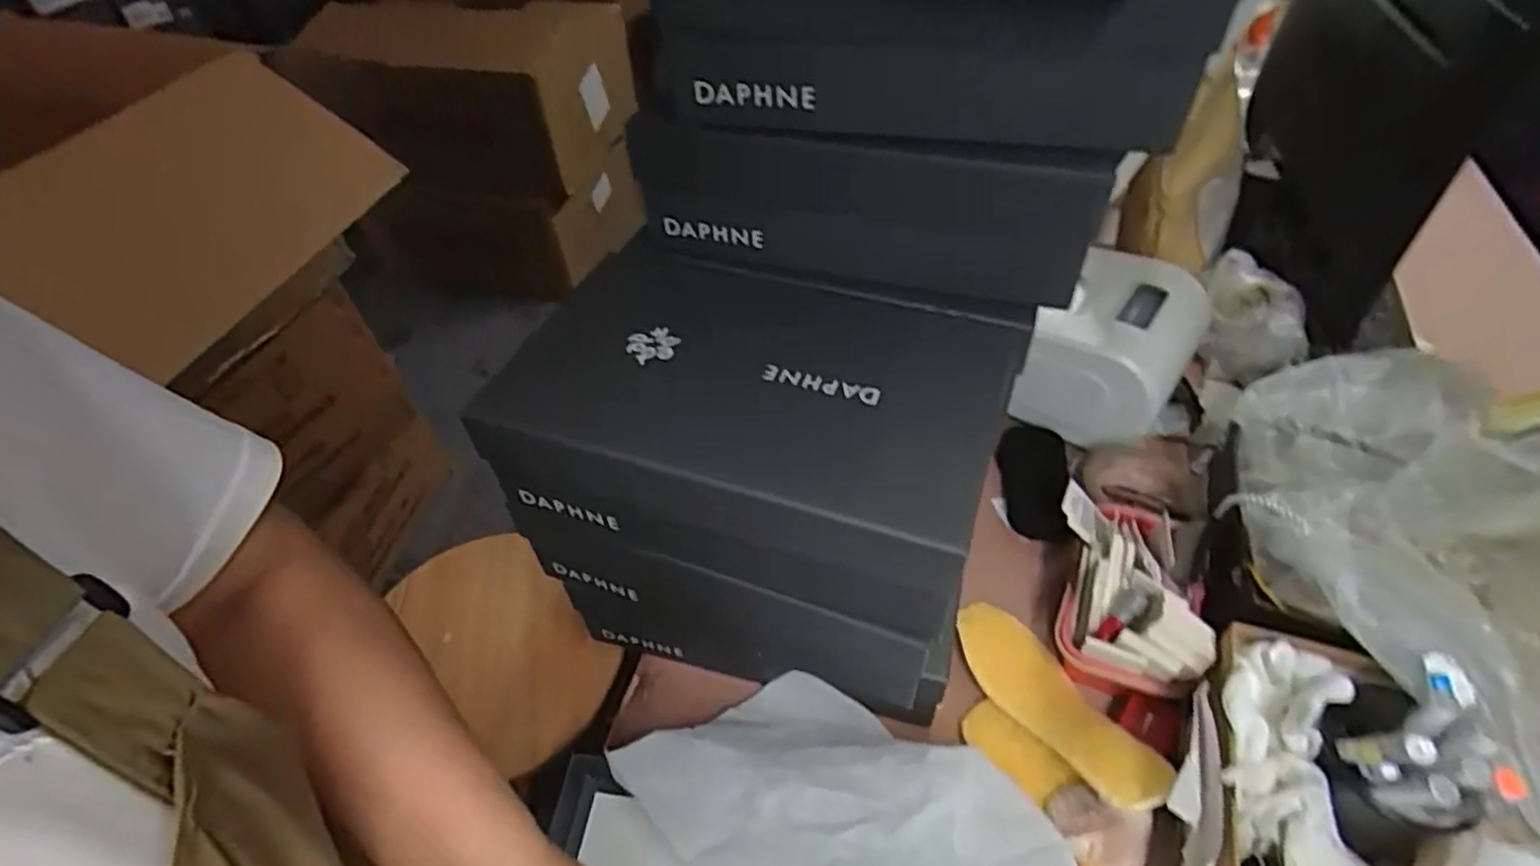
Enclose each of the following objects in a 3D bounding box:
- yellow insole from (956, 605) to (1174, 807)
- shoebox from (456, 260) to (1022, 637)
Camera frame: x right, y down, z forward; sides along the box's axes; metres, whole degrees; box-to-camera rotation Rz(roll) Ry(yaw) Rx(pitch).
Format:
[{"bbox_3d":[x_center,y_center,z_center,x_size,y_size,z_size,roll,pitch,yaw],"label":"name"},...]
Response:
[{"bbox_3d":[0.212,0.200,0.559,0.071,0.041,0.199,-17,22,-11],"label":"yellow insole"},{"bbox_3d":[-0.008,-0.005,0.486,0.296,0.095,0.184,15,50,17],"label":"shoebox"}]

